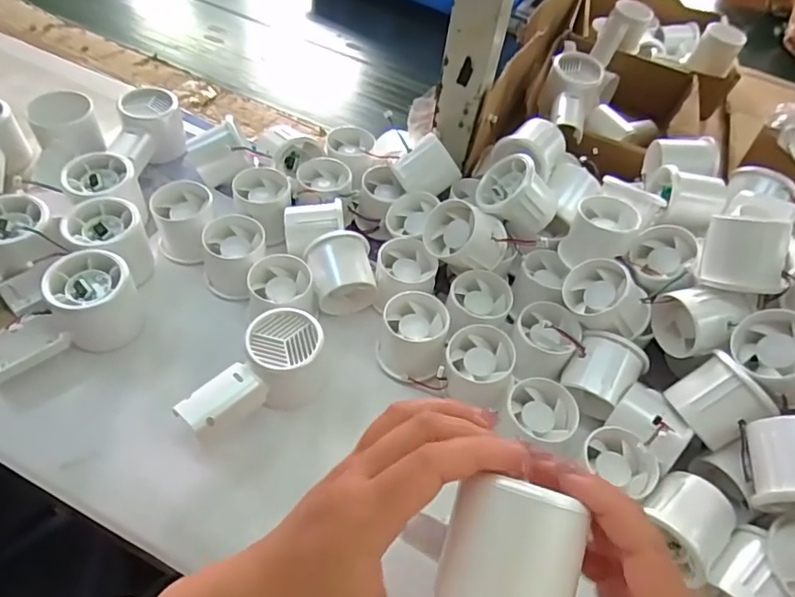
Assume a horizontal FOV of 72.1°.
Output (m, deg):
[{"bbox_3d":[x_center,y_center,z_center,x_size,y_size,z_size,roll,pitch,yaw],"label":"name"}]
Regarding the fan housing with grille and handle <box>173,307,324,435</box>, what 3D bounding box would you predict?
[{"bbox_3d":[-0.098,0.062,0.398,0.055,0.047,0.108,29,54,14],"label":"fan housing with grille and handle"}]

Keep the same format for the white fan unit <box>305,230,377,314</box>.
[{"bbox_3d":[-0.049,-0.023,0.472,0.054,0.047,0.051,-10,55,-16],"label":"white fan unit"}]

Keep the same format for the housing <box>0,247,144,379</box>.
[{"bbox_3d":[-0.254,0.013,0.409,0.111,0.056,0.052,-25,60,-25],"label":"housing"}]

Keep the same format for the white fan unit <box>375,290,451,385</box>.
[{"bbox_3d":[0.012,0.030,0.441,0.052,0.045,0.057,13,52,1],"label":"white fan unit"}]

